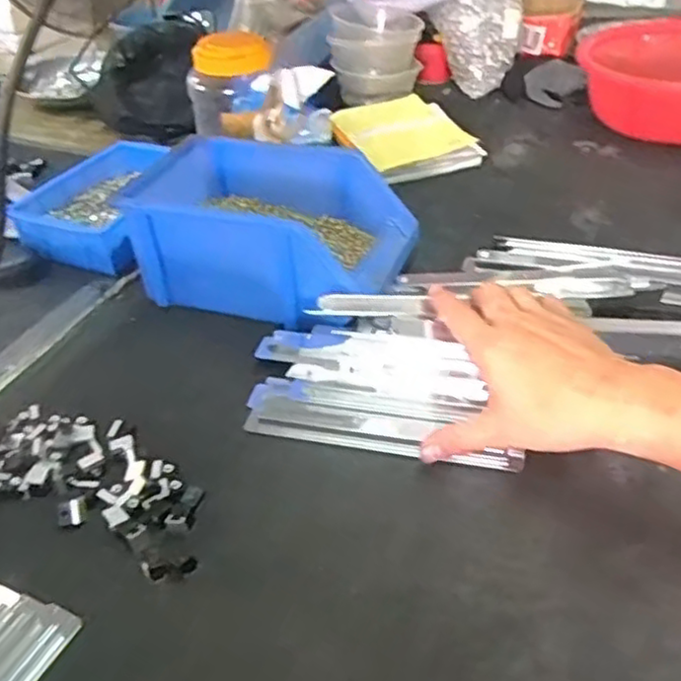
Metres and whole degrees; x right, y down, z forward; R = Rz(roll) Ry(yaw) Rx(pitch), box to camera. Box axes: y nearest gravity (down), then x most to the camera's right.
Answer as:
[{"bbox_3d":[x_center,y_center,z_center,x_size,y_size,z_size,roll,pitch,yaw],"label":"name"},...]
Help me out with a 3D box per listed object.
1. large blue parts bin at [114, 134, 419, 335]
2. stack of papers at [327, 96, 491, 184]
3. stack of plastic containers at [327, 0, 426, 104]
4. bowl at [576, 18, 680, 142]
[{"bbox_3d":[-0.069,-0.111,0.643,0.245,0.094,0.157,15,43,21],"label":"large blue parts bin"},{"bbox_3d":[0.088,-0.272,0.894,0.148,0.032,0.200,-14,40,-13],"label":"stack of papers"},{"bbox_3d":[0.054,-0.421,0.992,0.127,0.116,0.118,1,39,4],"label":"stack of plastic containers"},{"bbox_3d":[0.452,-0.347,0.898,0.245,0.080,0.245,-2,39,2],"label":"bowl"}]

